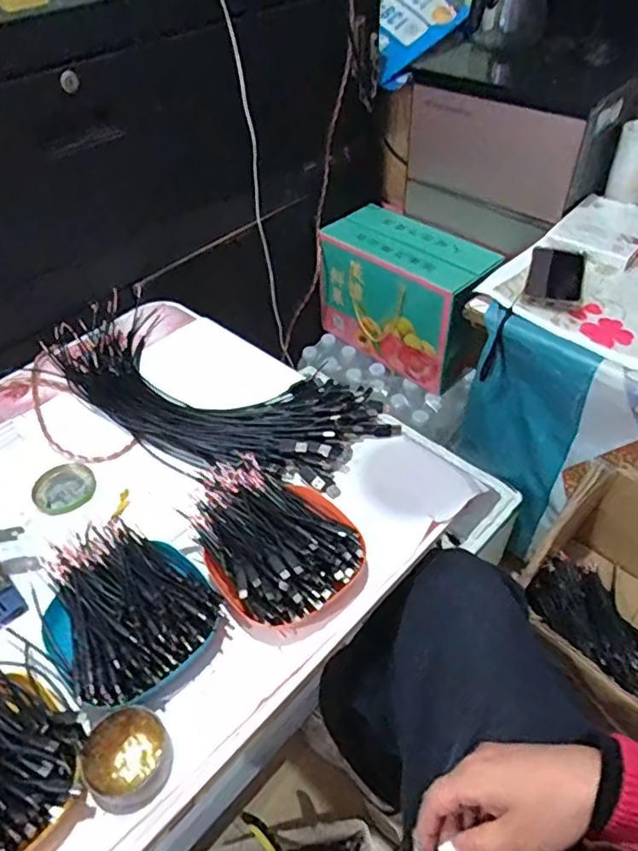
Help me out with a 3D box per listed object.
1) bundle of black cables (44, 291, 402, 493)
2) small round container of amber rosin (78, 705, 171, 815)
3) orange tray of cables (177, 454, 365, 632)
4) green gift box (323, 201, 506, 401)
[{"bbox_3d":[-0.151,-0.048,0.751,0.471,0.028,0.191,21,51,22],"label":"bundle of black cables"},{"bbox_3d":[-0.148,0.256,0.454,0.059,0.028,0.066,-20,49,-16],"label":"small round container of amber rosin"},{"bbox_3d":[-0.045,0.100,0.564,0.136,0.067,0.190,-31,52,-24],"label":"orange tray of cables"},{"bbox_3d":[0.172,-0.262,1.187,0.329,0.233,0.154,32,56,29],"label":"green gift box"}]

